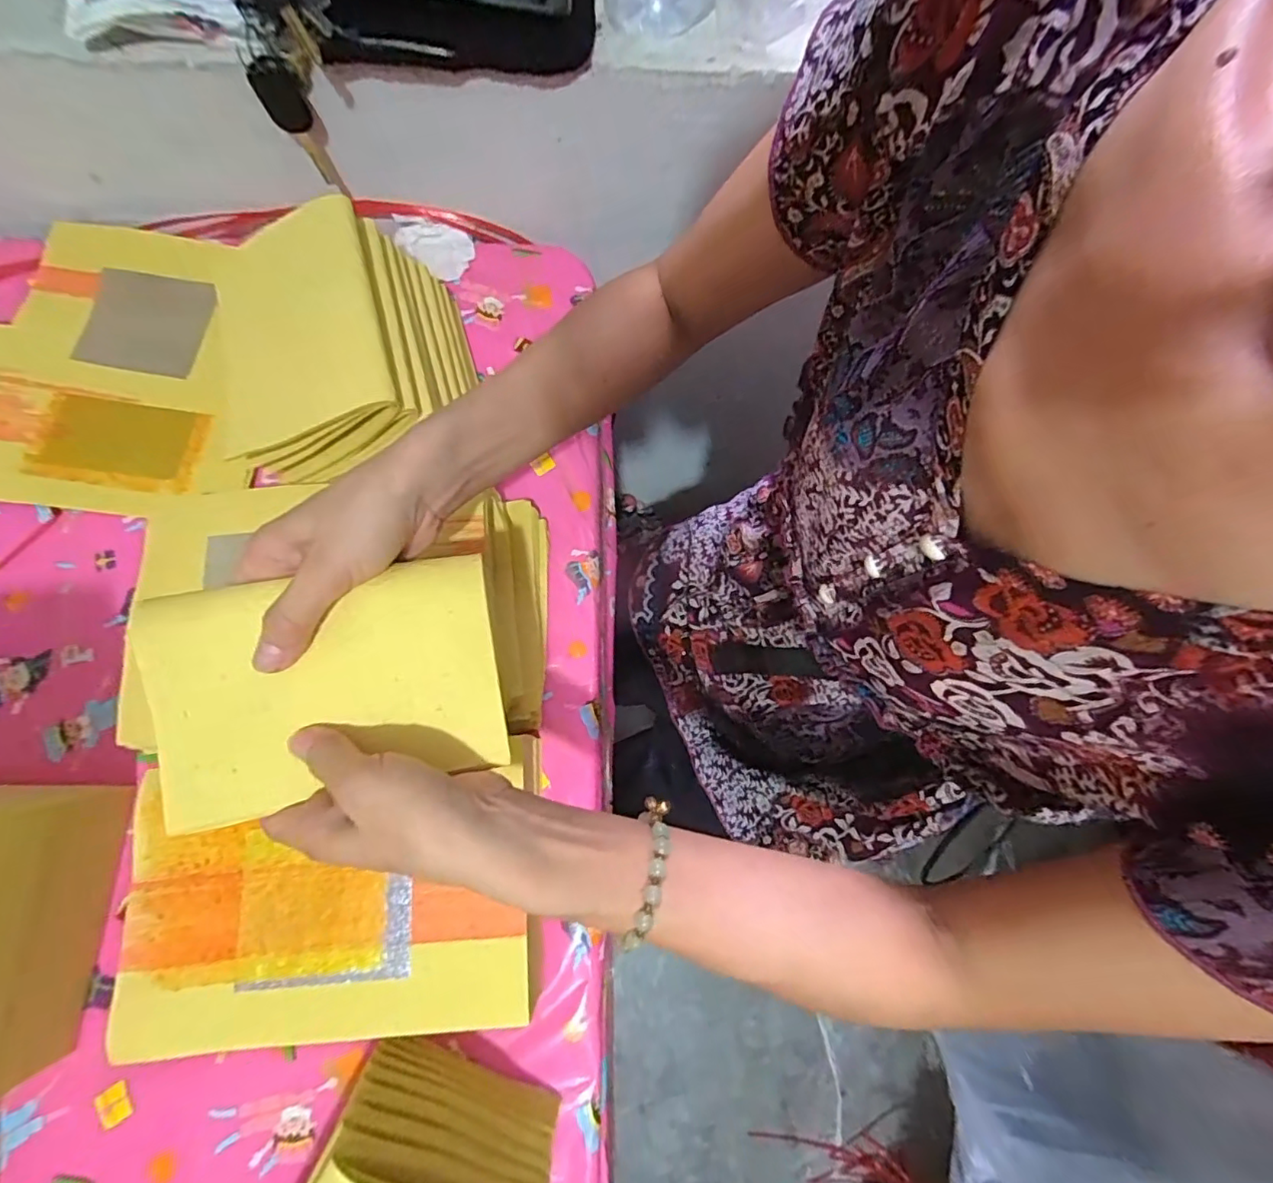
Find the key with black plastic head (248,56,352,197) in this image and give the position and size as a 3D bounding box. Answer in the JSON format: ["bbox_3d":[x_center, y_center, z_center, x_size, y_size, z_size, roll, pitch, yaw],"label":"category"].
[{"bbox_3d":[-0.262,-0.359,0.437,0.031,0.091,0.012,19,75,3],"label":"key with black plastic head"}]

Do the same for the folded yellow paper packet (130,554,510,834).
[{"bbox_3d":[-0.152,0.044,0.276,0.159,0.022,0.109,-10,77,-3],"label":"folded yellow paper packet"}]

